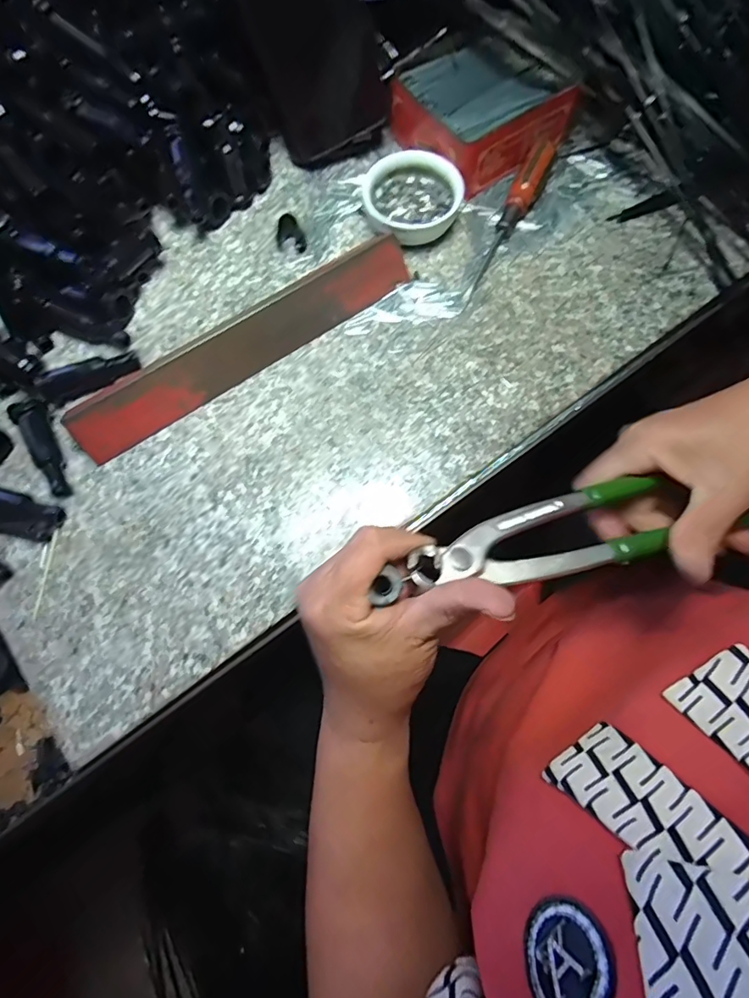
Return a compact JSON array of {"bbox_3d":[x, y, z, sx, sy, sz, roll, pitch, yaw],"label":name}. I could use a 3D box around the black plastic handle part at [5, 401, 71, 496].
[{"bbox_3d":[-0.219,-0.033,0.329,0.020,0.012,0.068,-25,88,-8],"label":"black plastic handle part"}]

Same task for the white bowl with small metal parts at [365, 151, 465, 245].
[{"bbox_3d":[0.028,-0.222,0.375,0.070,0.028,0.072,0,73,-1],"label":"white bowl with small metal parts"}]

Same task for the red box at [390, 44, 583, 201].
[{"bbox_3d":[0.081,-0.302,0.388,0.114,0.040,0.102,-34,77,-10],"label":"red box"}]

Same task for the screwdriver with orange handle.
[{"bbox_3d":[0.100,-0.205,0.370,0.020,0.026,0.141,24,75,6],"label":"screwdriver with orange handle"}]

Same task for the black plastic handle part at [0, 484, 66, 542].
[{"bbox_3d":[-0.239,0.006,0.317,0.069,0.018,0.027,20,74,5],"label":"black plastic handle part"}]

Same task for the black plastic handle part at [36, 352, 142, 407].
[{"bbox_3d":[-0.195,-0.086,0.338,0.063,0.020,0.016,-27,75,-8],"label":"black plastic handle part"}]

